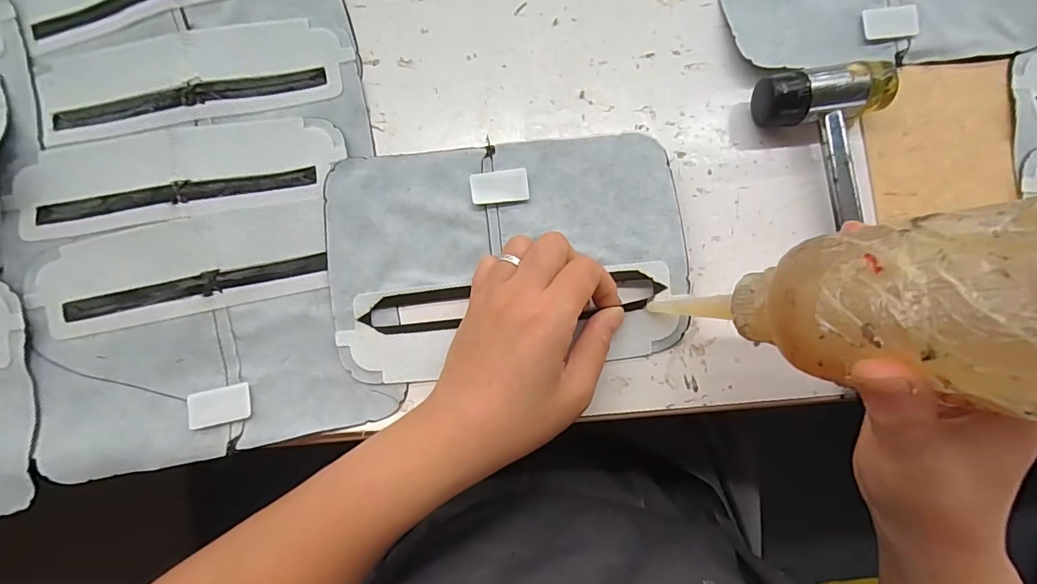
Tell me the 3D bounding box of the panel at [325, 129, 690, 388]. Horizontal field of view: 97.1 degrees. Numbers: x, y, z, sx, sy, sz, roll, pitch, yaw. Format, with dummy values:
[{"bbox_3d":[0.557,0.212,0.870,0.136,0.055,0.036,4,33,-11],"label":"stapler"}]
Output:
[{"bbox_3d":[-0.007,-0.022,0.258,0.194,0.012,0.127,-6,86,-1],"label":"panel"}]

